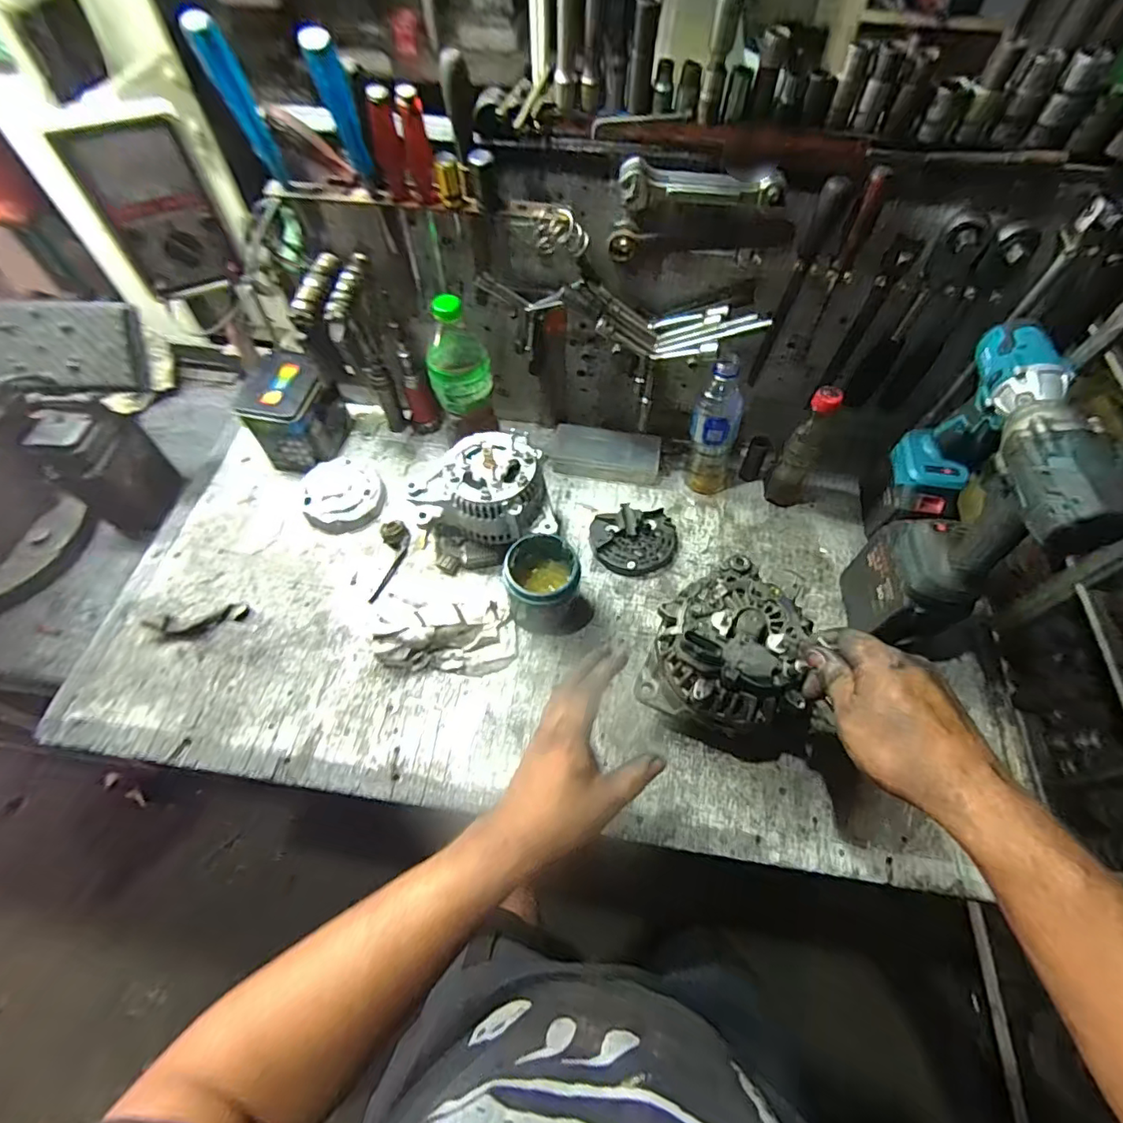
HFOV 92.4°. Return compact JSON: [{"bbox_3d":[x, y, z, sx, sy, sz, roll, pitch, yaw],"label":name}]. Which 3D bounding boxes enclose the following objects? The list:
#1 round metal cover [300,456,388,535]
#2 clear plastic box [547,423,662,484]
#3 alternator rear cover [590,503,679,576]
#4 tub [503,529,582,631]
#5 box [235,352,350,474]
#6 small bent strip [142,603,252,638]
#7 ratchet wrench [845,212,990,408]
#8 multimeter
[{"bbox_3d":[-0.316,-0.098,0.784,0.110,0.035,0.113,1,59,-1],"label":"round metal cover"},{"bbox_3d":[0.063,-0.161,0.826,0.169,0.030,0.066,8,59,4],"label":"clear plastic box"},{"bbox_3d":[0.104,-0.031,0.752,0.118,0.029,0.097,-11,60,-8],"label":"alternator rear cover"},{"bbox_3d":[-0.021,0.021,0.677,0.085,0.100,0.100,12,60,6],"label":"tub"},{"bbox_3d":[-0.394,-0.219,0.804,0.107,0.125,0.125,10,60,4],"label":"box"},{"bbox_3d":[-0.466,0.078,0.687,0.123,0.014,0.031,-13,60,-9],"label":"small bent strip"},{"bbox_3d":[0.396,-0.268,0.624,0.039,0.237,0.033,34,64,17],"label":"ratchet wrench"},{"bbox_3d":[-0.447,-0.390,0.604,0.113,0.155,0.043,-33,65,-19],"label":"multimeter"}]

